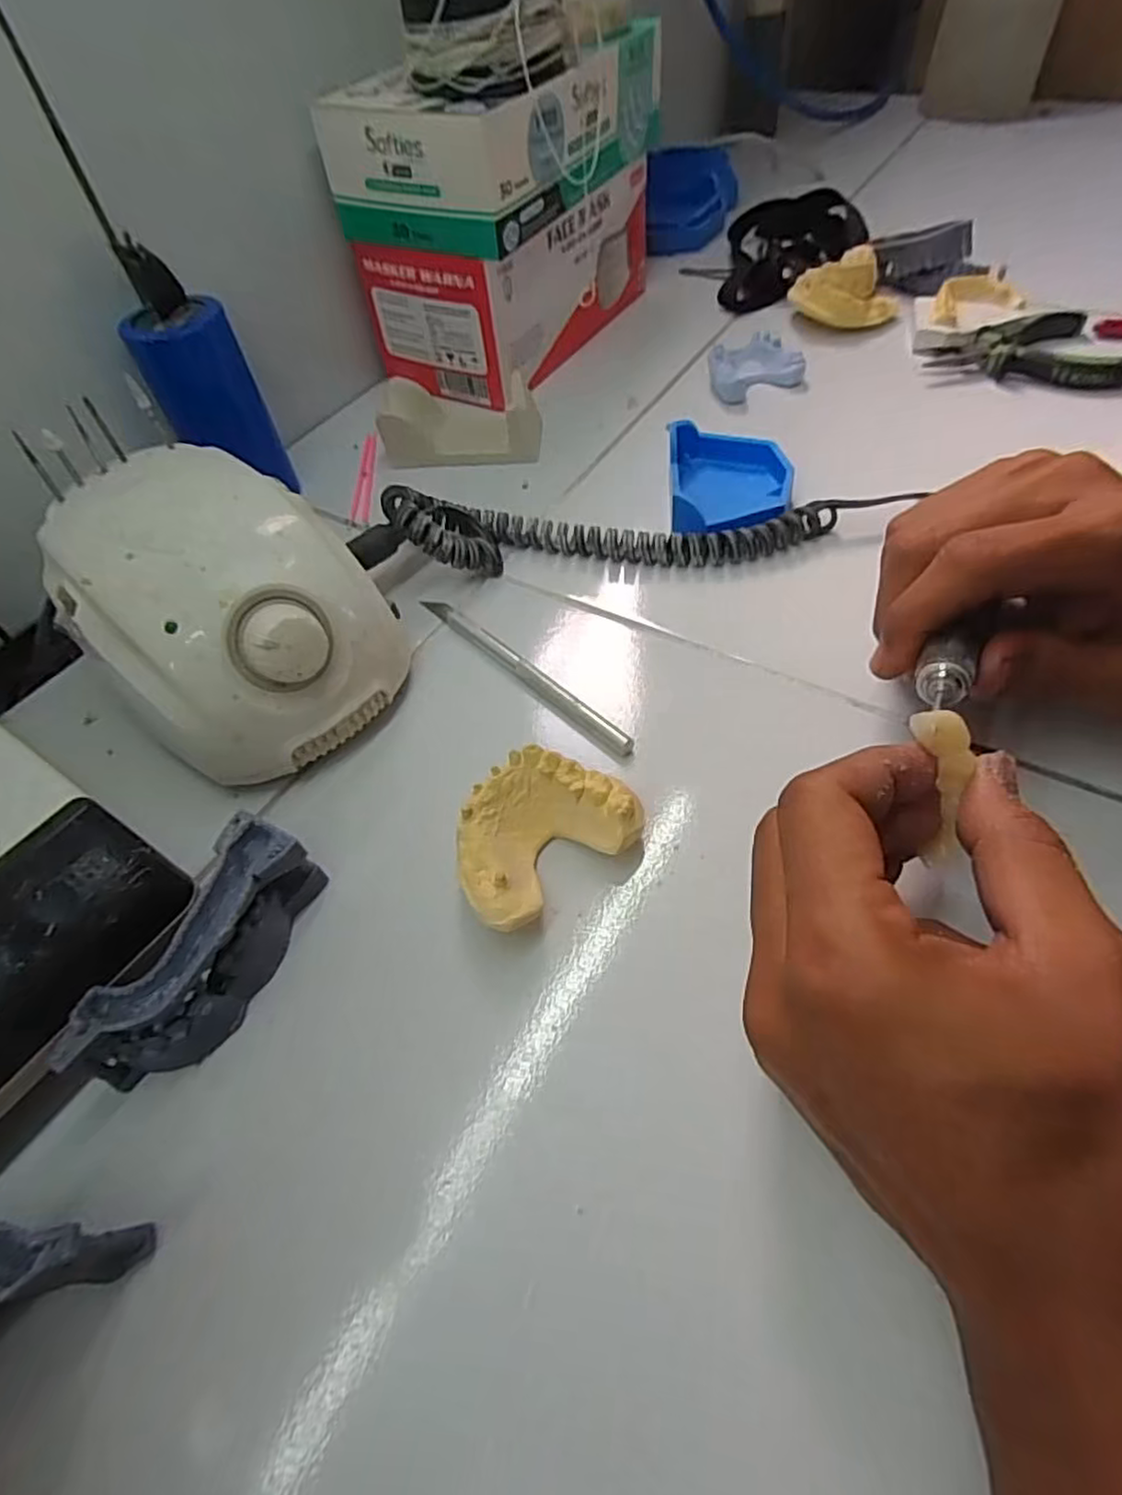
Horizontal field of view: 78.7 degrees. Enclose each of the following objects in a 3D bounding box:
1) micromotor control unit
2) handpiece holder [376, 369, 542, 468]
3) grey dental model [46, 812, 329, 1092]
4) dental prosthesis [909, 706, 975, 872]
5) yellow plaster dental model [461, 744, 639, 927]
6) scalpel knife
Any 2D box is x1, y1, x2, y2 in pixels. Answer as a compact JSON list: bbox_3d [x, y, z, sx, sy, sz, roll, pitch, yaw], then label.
[{"bbox_3d":[-0.137,-0.059,0.289,0.131,0.082,0.104,37,65,28],"label":"micromotor control unit"},{"bbox_3d":[-0.060,-0.204,0.426,0.095,0.031,0.061,-4,53,3],"label":"handpiece holder"},{"bbox_3d":[-0.116,0.069,0.226,0.027,0.032,0.086,19,58,19],"label":"grey dental model"},{"bbox_3d":[0.113,0.014,0.204,0.013,0.052,0.008,-13,22,-4],"label":"dental prosthesis"},{"bbox_3d":[-0.010,0.028,0.246,0.065,0.023,0.052,-34,57,-18],"label":"yellow plaster dental model"},{"bbox_3d":[-0.019,-0.036,0.308,0.008,0.006,0.133,-40,60,-22],"label":"scalpel knife"}]

